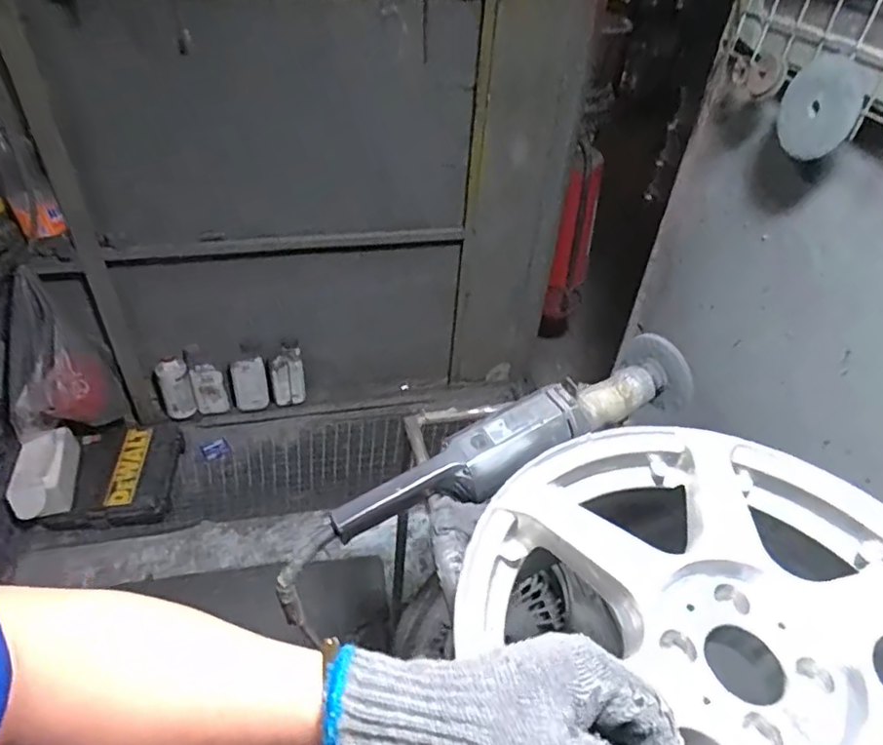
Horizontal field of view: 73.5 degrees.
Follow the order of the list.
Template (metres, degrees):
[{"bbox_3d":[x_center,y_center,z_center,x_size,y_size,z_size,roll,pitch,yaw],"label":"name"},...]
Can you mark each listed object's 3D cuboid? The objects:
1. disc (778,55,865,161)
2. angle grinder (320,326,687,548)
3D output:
[{"bbox_3d":[0.465,-0.327,0.732,0.013,0.114,0.110,3,14,-21],"label":"disc"},{"bbox_3d":[0.118,0.077,0.811,0.563,0.092,0.089,-20,48,-26],"label":"angle grinder"}]

